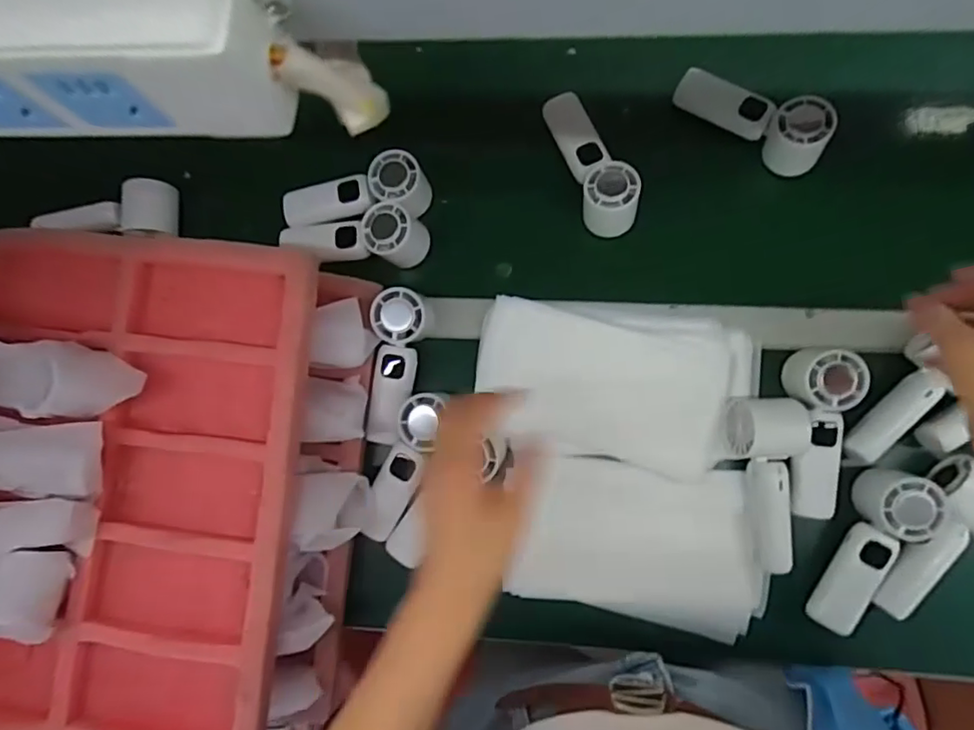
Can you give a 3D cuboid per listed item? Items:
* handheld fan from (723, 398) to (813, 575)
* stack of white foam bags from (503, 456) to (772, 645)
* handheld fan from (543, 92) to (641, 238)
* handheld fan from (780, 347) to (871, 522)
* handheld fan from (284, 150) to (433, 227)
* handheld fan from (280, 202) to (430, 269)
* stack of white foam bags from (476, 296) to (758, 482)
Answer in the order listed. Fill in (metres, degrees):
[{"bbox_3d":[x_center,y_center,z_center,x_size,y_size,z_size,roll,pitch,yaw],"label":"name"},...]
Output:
[{"bbox_3d":[0.263,0.109,0.521,0.068,0.051,0.155,-2,83,5],"label":"handheld fan"},{"bbox_3d":[0.149,0.171,0.554,0.228,0.017,0.147,9,84,6],"label":"stack of white foam bags"},{"bbox_3d":[0.107,-0.211,0.577,0.053,0.043,0.153,-21,82,2],"label":"handheld fan"},{"bbox_3d":[0.303,0.063,0.525,0.052,0.053,0.151,9,84,6],"label":"handheld fan"},{"bbox_3d":[-0.135,-0.178,0.601,0.145,0.049,0.057,-9,83,4],"label":"handheld fan"},{"bbox_3d":[-0.140,-0.134,0.594,0.150,0.052,0.054,1,84,5],"label":"handheld fan"},{"bbox_3d":[0.122,0.016,0.568,0.261,0.017,0.153,11,85,6],"label":"stack of white foam bags"}]

